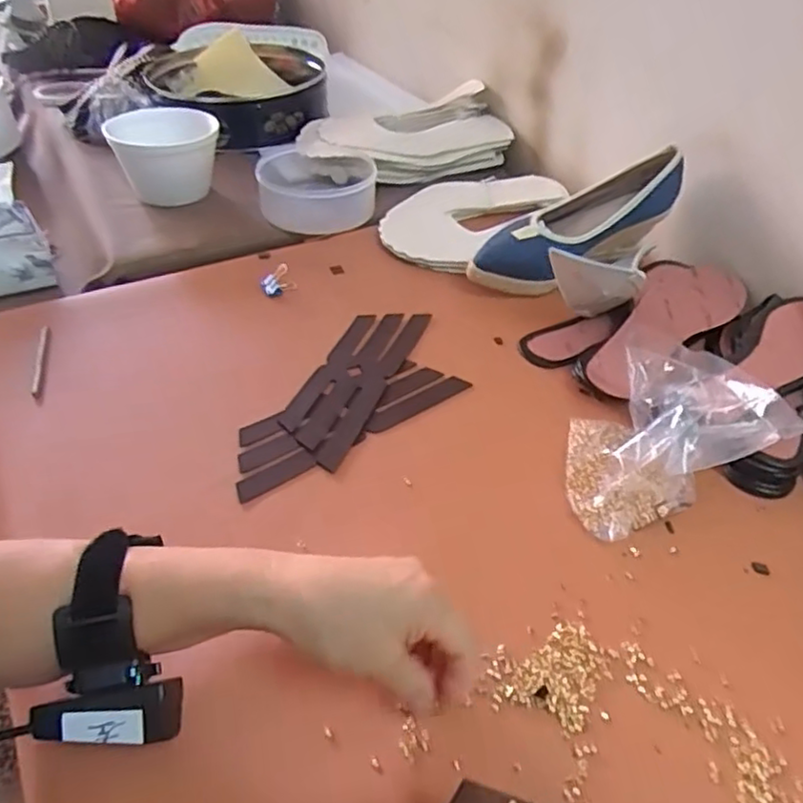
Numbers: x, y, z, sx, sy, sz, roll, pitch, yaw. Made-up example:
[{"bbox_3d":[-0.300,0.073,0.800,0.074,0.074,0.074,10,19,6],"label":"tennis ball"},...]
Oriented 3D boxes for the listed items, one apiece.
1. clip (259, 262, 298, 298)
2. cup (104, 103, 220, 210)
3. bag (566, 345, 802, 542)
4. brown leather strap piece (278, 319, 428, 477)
[{"bbox_3d":[-0.133,-0.129,0.698,0.032,0.025,0.030,-30,51,-27],"label":"clip"},{"bbox_3d":[-0.291,-0.305,0.818,0.121,0.076,0.139,-25,48,-27],"label":"cup"},{"bbox_3d":[0.186,0.020,0.493,0.125,0.094,0.126,-4,42,-7],"label":"bag"},{"bbox_3d":[-0.042,-0.024,0.603,0.067,0.004,0.210,19,46,13],"label":"brown leather strap piece"}]

